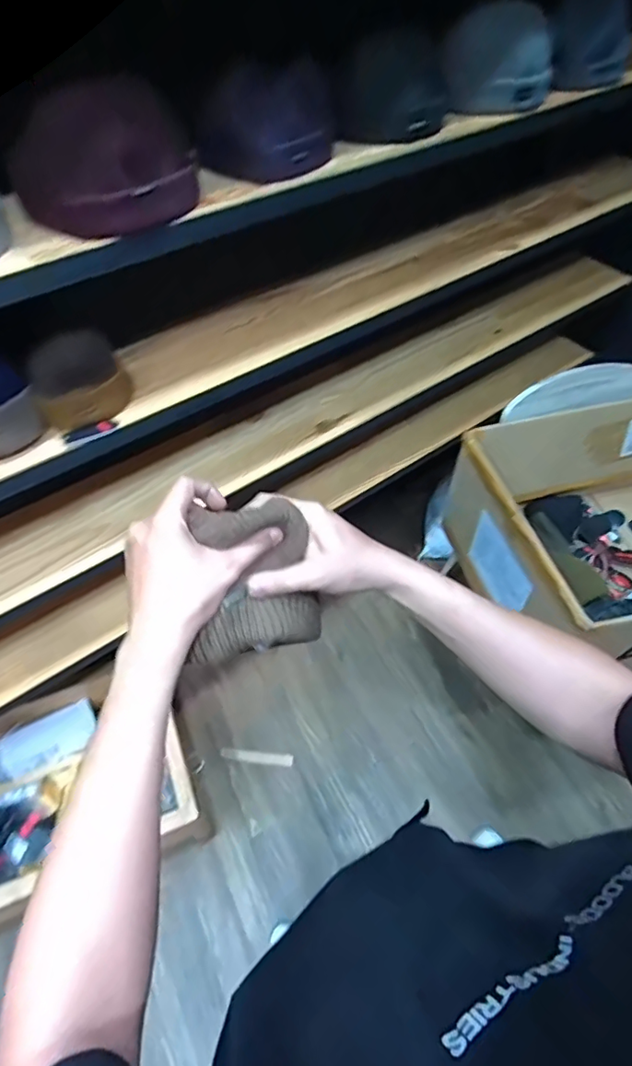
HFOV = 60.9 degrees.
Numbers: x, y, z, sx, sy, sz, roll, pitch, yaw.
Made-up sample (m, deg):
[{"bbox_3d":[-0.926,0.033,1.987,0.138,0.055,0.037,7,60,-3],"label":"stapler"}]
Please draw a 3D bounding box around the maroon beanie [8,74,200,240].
[{"bbox_3d":[-0.223,-0.395,0.561,0.184,0.102,0.144,-11,56,-8],"label":"maroon beanie"}]

